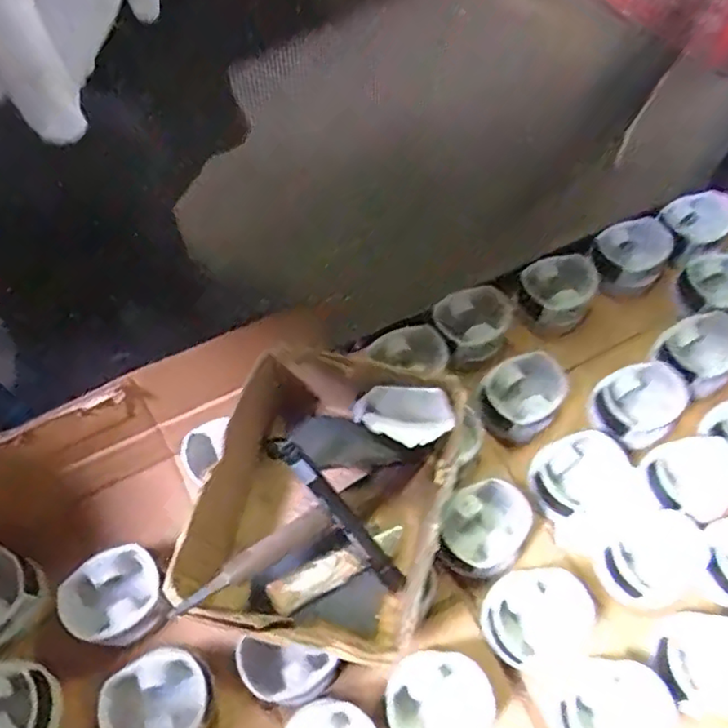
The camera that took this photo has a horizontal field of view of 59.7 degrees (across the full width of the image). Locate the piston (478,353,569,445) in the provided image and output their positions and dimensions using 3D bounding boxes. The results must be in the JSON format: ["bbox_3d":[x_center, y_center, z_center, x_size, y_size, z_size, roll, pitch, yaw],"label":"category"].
[{"bbox_3d":[0.151,0.033,0.616,0.070,0.051,0.075,1,62,-1],"label":"piston"}]

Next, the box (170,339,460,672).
[{"bbox_3d":[-0.034,0.113,0.501,0.175,0.116,0.213,17,63,7],"label":"box"}]

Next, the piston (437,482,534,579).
[{"bbox_3d":[0.103,0.147,0.559,0.071,0.048,0.080,31,65,14],"label":"piston"}]

